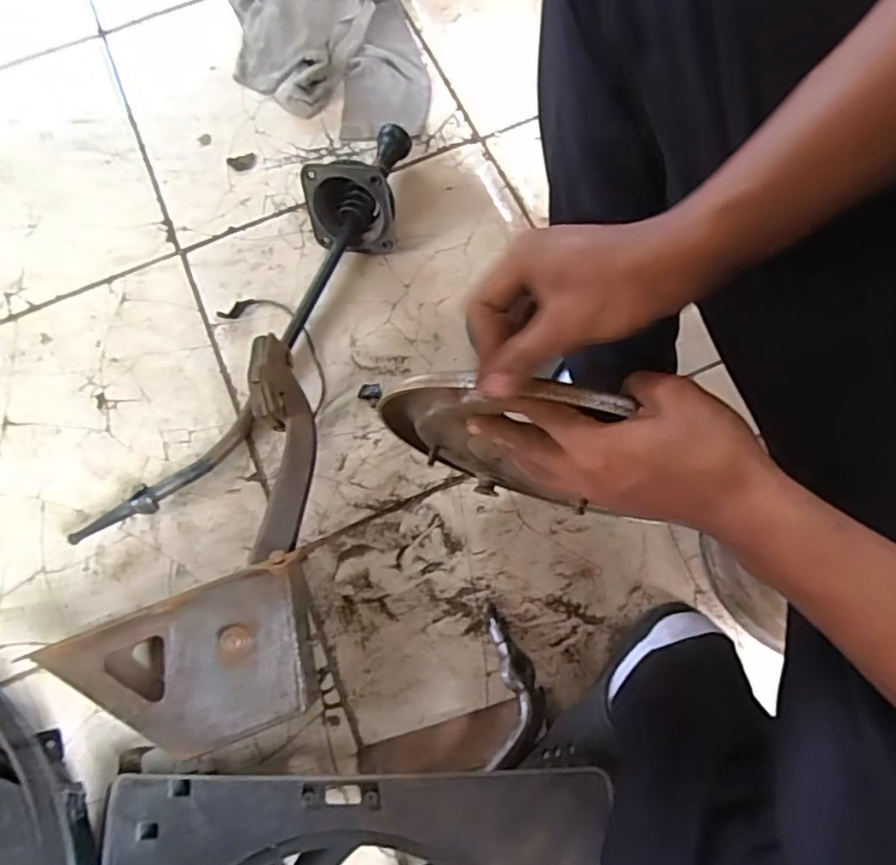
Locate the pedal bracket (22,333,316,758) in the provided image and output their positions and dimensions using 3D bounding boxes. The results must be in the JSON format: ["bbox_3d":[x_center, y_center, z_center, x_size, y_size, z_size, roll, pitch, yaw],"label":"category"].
[{"bbox_3d":[-0.235,0.103,0.596,0.221,0.111,0.373,1,72,2],"label":"pedal bracket"}]

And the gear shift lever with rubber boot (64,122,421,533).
[{"bbox_3d":[-0.204,-0.130,0.680,0.106,0.090,0.590,31,76,11],"label":"gear shift lever with rubber boot"}]

